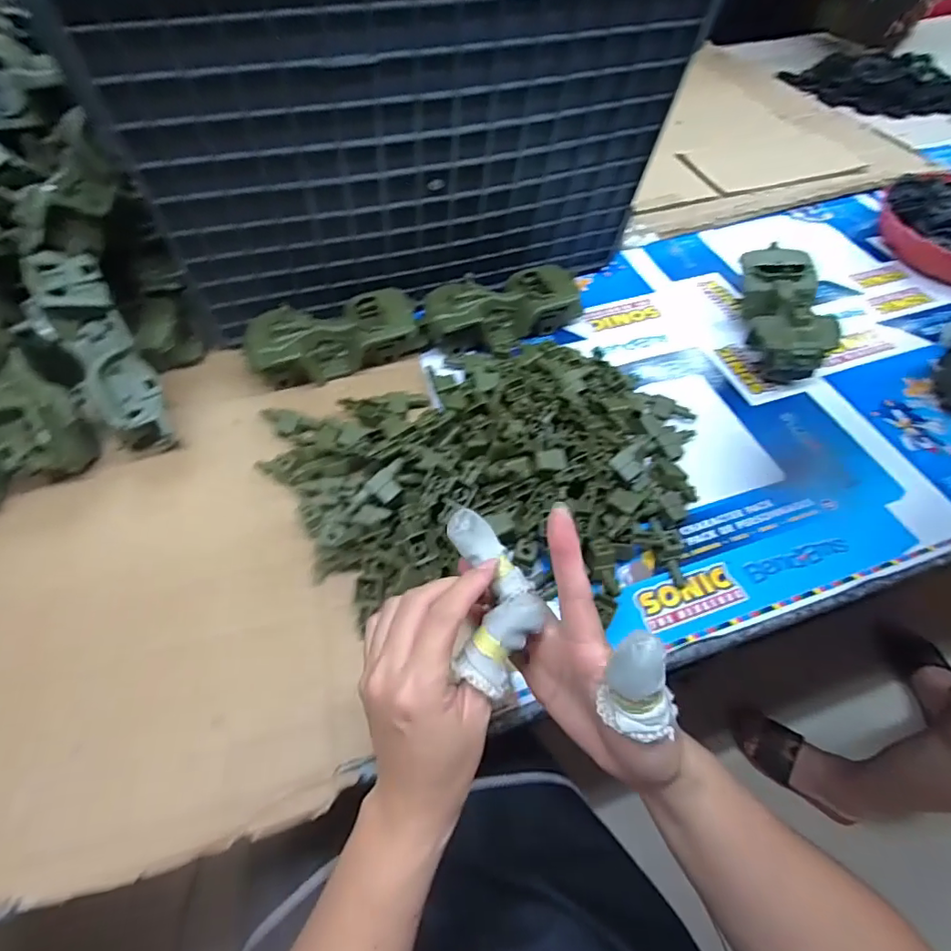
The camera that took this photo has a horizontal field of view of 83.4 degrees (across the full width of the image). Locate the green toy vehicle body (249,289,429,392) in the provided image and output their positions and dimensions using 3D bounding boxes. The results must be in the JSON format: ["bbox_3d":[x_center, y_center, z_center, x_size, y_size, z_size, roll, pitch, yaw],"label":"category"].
[{"bbox_3d":[-0.148,-0.148,0.568,0.183,0.064,0.069,-17,54,-12],"label":"green toy vehicle body"}]

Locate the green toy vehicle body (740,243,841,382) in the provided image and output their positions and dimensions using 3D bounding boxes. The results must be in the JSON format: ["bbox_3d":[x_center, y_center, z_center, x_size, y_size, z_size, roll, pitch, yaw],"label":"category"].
[{"bbox_3d":[0.334,-0.177,0.586,0.067,0.078,0.168,5,53,6],"label":"green toy vehicle body"}]

